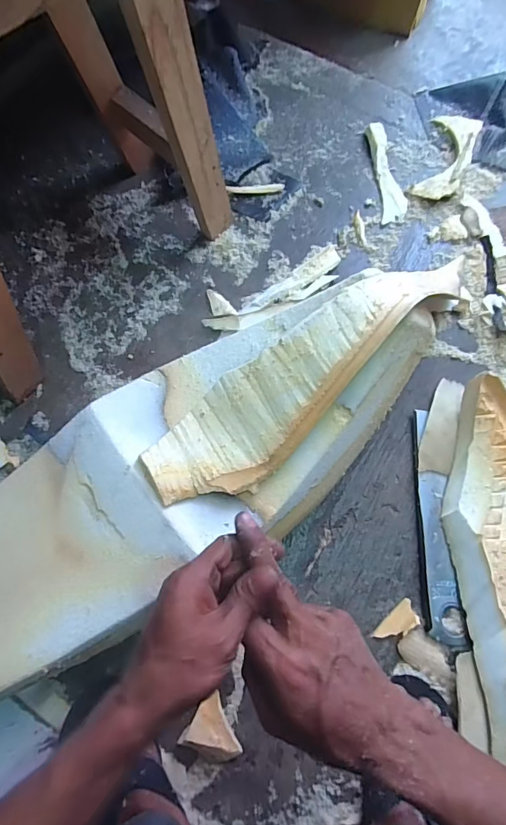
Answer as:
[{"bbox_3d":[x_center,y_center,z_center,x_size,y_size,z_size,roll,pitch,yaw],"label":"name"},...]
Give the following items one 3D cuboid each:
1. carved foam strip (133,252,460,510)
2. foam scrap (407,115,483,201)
[{"bbox_3d":[0.054,-0.037,0.498,0.394,0.052,0.107,-39,74,-1],"label":"carved foam strip"},{"bbox_3d":[0.355,-0.476,0.809,0.087,0.027,0.200,25,71,9],"label":"foam scrap"}]

